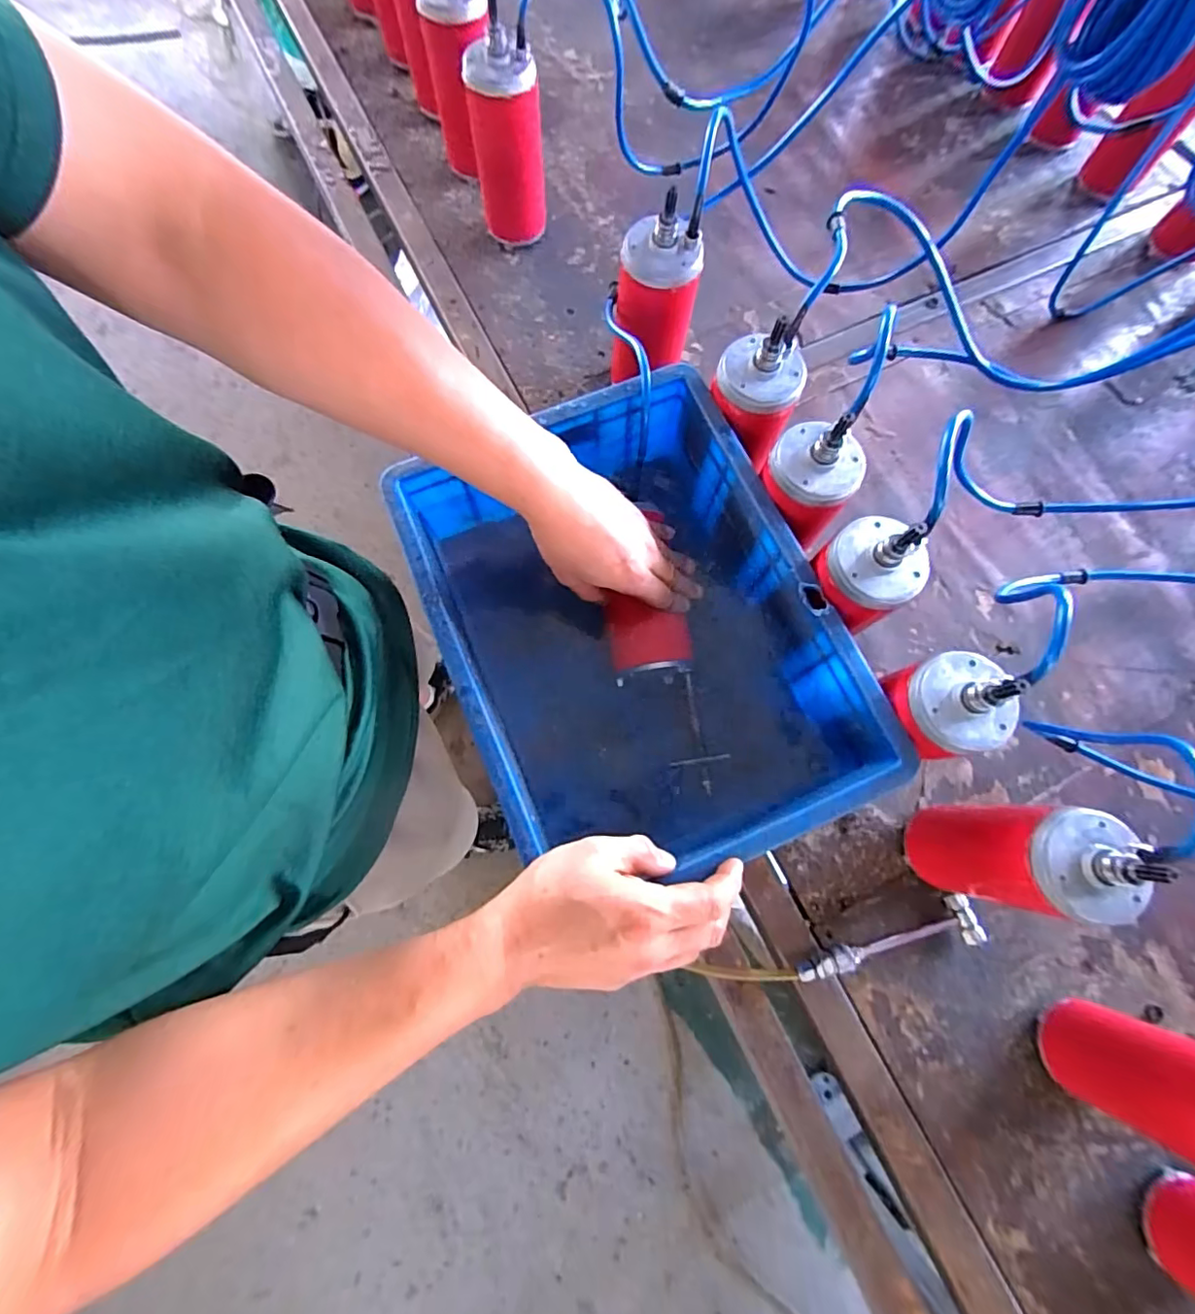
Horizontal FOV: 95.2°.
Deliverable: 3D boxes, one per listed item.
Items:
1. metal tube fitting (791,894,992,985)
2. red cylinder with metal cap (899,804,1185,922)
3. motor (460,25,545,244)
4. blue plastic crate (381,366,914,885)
[{"bbox_3d":[0.260,0.253,0.492,0.172,0.028,0.042,-9,75,-4],"label":"metal tube fitting"},{"bbox_3d":[0.323,0.155,0.436,0.072,0.190,0.080,8,75,1],"label":"red cylinder with metal cap"},{"bbox_3d":[-0.100,-0.567,0.626,0.078,0.187,0.075,0,75,-1],"label":"motor"},{"bbox_3d":[0.027,-0.017,0.492,0.292,0.135,0.388,-22,75,-5],"label":"blue plastic crate"}]

